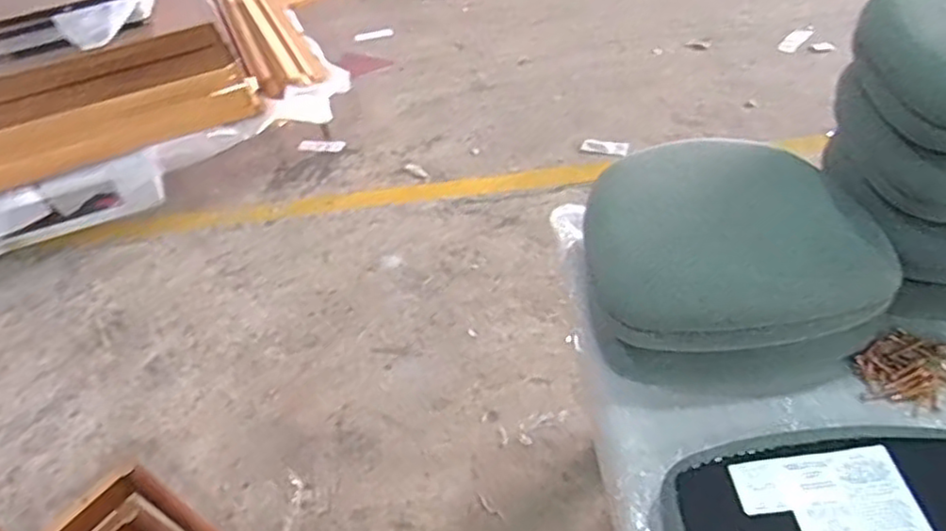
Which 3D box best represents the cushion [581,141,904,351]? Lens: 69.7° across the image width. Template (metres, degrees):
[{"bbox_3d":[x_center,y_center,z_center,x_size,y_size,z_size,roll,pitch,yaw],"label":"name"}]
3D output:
[{"bbox_3d":[0.406,-0.053,1.114,0.446,0.107,0.413,-4,43,2],"label":"cushion"}]

